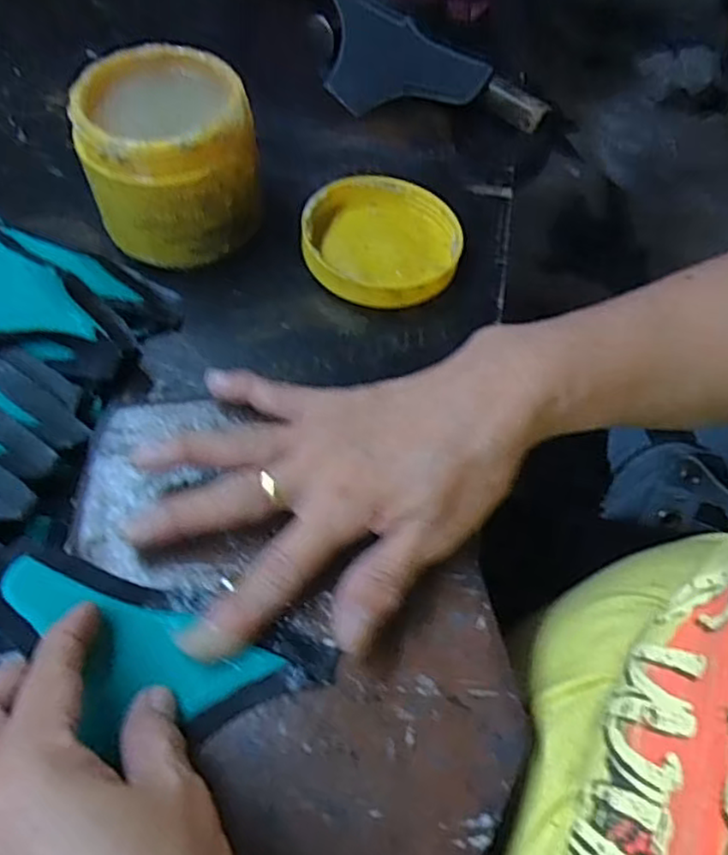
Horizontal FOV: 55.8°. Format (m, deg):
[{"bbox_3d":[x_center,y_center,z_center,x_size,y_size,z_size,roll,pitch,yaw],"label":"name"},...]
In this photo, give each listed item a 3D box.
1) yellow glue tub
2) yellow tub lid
[{"bbox_3d":[-0.109,-0.149,0.395,0.090,0.091,0.085,1,58,-2],"label":"yellow glue tub"},{"bbox_3d":[0.011,-0.112,0.418,0.093,0.024,0.092,1,58,-2],"label":"yellow tub lid"}]

